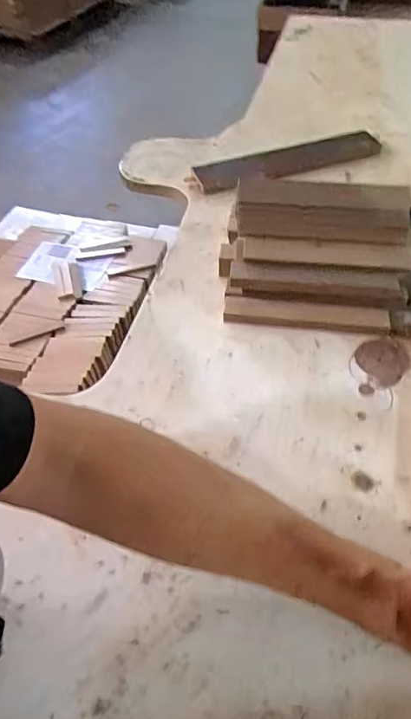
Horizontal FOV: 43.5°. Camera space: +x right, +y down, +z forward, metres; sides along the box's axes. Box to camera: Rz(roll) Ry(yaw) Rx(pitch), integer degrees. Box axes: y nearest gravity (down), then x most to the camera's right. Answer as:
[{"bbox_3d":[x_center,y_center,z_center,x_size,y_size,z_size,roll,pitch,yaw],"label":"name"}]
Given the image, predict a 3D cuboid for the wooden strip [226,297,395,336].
[{"bbox_3d":[0.105,-0.045,0.546,0.170,0.022,0.022,6,50,9],"label":"wooden strip"}]

